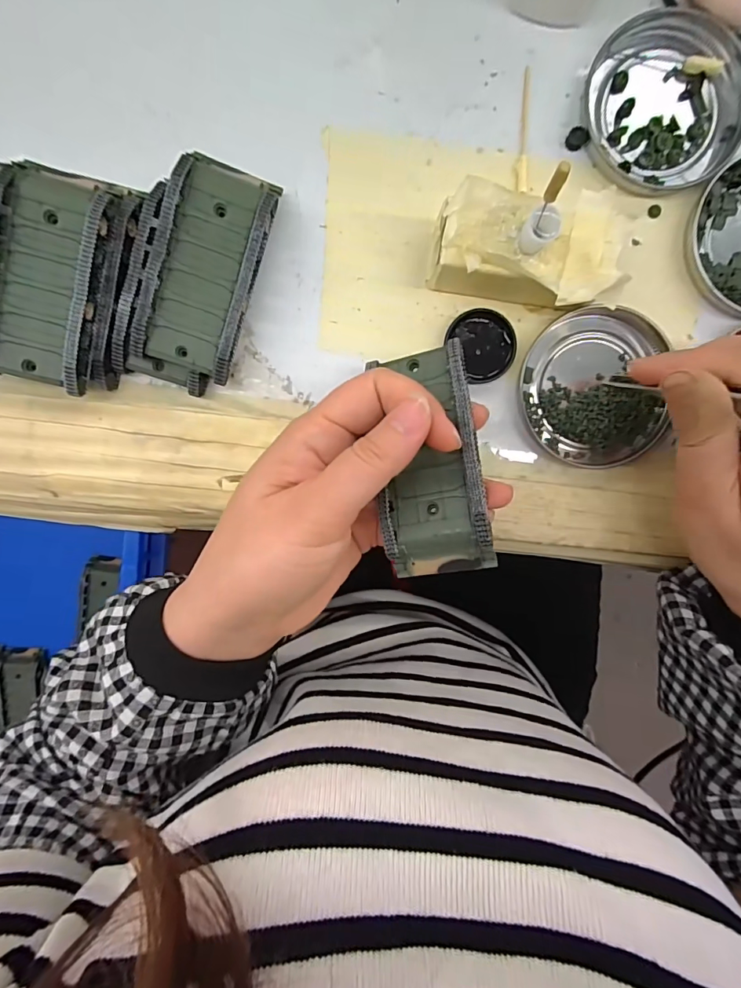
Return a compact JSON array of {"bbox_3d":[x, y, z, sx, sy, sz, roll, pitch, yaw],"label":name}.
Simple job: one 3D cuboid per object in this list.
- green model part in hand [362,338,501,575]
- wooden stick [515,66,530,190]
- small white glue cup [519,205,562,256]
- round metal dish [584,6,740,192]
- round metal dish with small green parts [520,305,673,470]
[{"bbox_3d":[0.024,-0.015,0.191,0.042,0.018,0.096,-9,81,16],"label":"green model part in hand"},{"bbox_3d":[0.076,-0.181,0.223,0.006,0.004,0.058,0,94,-1],"label":"wooden stick"},{"bbox_3d":[0.071,-0.110,0.190,0.012,0.017,0.012,0,94,-1],"label":"small white glue cup"},{"bbox_3d":[0.145,-0.194,0.221,0.074,0.008,0.081,0,94,-1],"label":"round metal dish"},{"bbox_3d":[0.114,-0.054,0.233,0.068,0.008,0.079,-2,94,0],"label":"round metal dish with small green parts"}]

